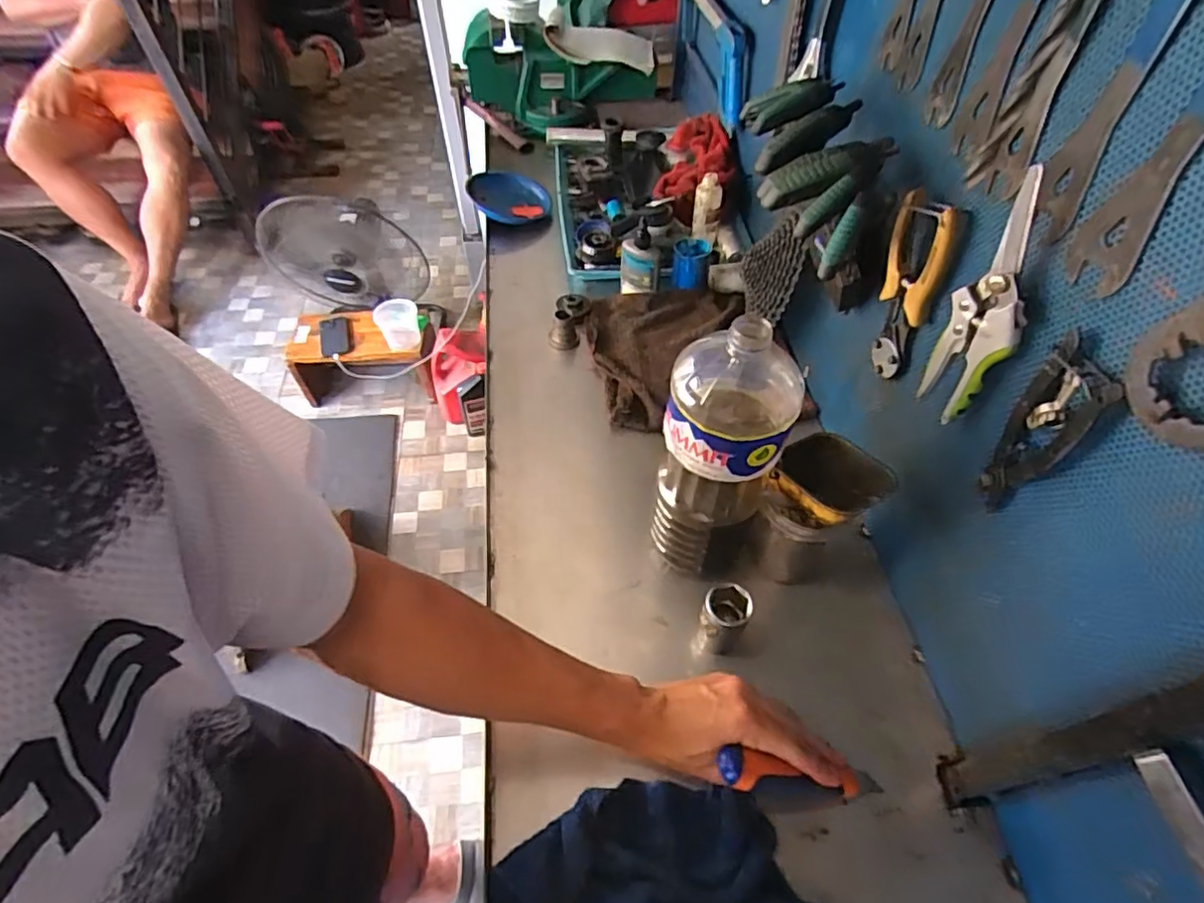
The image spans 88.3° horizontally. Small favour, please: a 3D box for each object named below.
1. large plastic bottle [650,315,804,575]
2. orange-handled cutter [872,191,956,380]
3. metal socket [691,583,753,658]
[{"bbox_3d":[0.098,0.017,0.562,0.100,0.299,0.082,13,53,9],"label":"large plastic bottle"},{"bbox_3d":[0.264,-0.142,0.547,0.017,0.161,0.063,-13,53,-11],"label":"orange-handled cutter"},{"bbox_3d":[0.114,0.161,0.585,0.042,0.075,0.045,1,52,-1],"label":"metal socket"}]

